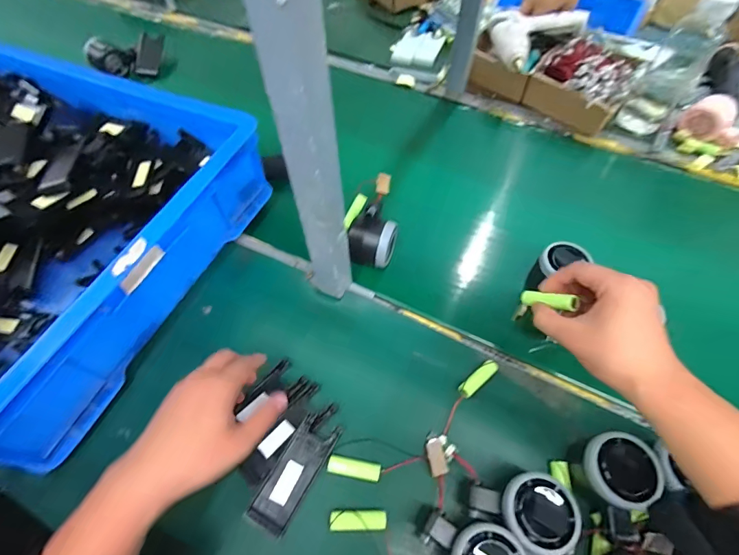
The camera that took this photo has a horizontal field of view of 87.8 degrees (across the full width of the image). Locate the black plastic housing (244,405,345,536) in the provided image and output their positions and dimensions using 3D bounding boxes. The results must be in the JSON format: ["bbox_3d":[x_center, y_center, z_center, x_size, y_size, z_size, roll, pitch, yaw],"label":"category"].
[{"bbox_3d":[-0.065,0.176,0.363,0.037,0.012,0.115,27,63,15],"label":"black plastic housing"}]

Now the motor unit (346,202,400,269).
[{"bbox_3d":[0.004,-0.049,0.472,0.052,0.067,0.047,19,61,12],"label":"motor unit"}]

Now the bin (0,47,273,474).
[{"bbox_3d":[-0.480,-0.099,0.468,0.602,0.113,0.409,21,62,13],"label":"bin"}]

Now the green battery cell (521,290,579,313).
[{"bbox_3d":[0.160,0.020,0.345,0.014,0.013,0.050,-46,27,-23],"label":"green battery cell"}]

